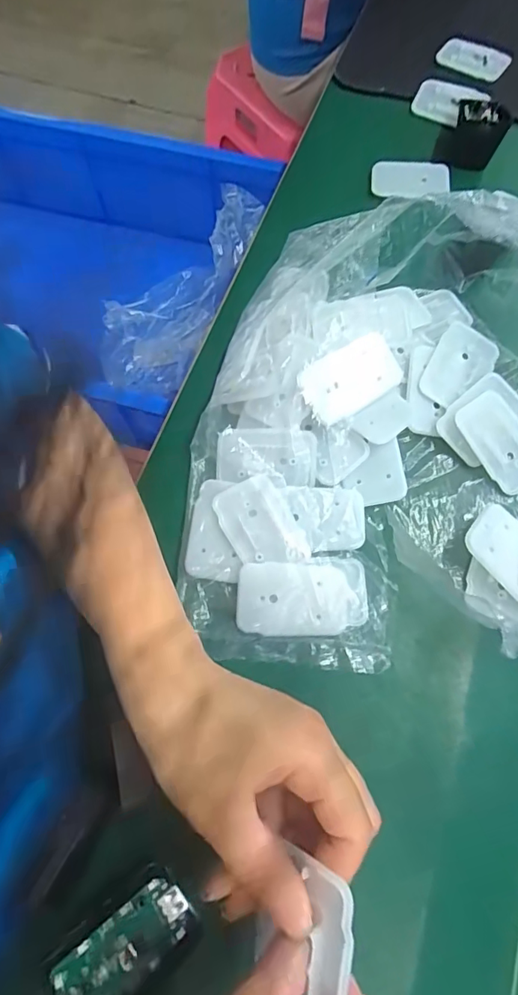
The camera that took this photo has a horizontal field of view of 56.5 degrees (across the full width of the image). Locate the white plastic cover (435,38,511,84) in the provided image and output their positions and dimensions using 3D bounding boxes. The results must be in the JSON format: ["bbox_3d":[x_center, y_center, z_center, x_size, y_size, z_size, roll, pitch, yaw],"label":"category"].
[{"bbox_3d":[0.221,-0.454,0.496,0.069,0.010,0.032,27,70,11],"label":"white plastic cover"}]

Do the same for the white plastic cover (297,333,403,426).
[{"bbox_3d":[0.064,-0.083,0.335,0.069,0.006,0.044,-31,95,-6],"label":"white plastic cover"}]

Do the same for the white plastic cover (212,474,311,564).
[{"bbox_3d":[0.000,0.018,0.322,0.045,0.005,0.065,-25,70,-10],"label":"white plastic cover"}]

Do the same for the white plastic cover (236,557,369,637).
[{"bbox_3d":[0.028,0.062,0.303,0.083,0.016,0.046,-6,68,-2],"label":"white plastic cover"}]

